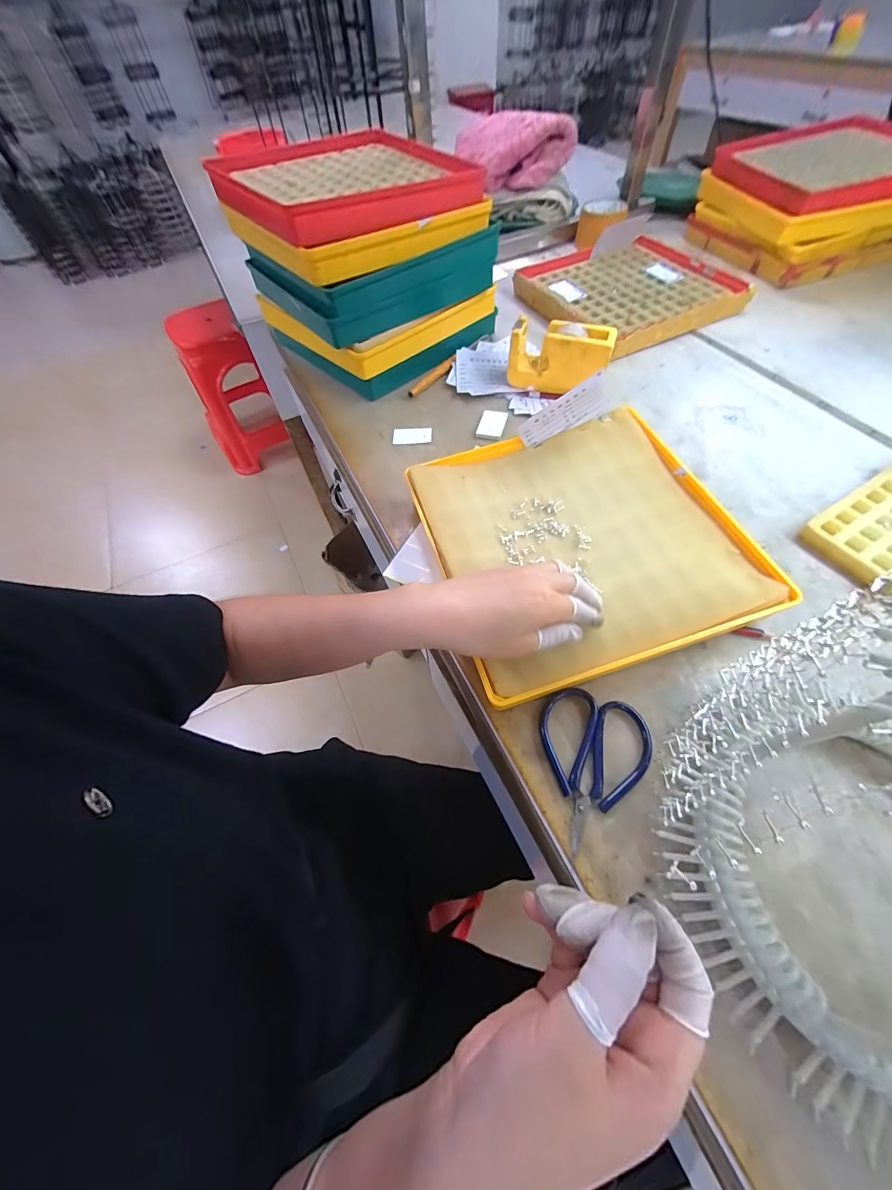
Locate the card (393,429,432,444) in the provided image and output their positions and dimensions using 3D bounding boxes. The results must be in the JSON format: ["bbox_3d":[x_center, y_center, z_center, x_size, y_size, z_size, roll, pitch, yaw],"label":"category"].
[{"bbox_3d":[-0.045,-0.211,0.523,0.051,0.008,0.025,-3,58,1],"label":"card"}]

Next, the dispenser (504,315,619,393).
[{"bbox_3d":[0.152,-0.321,0.529,0.126,0.067,0.050,14,60,12],"label":"dispenser"}]

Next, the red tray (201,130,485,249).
[{"bbox_3d":[-0.138,-0.550,0.515,0.286,0.036,0.287,-33,62,-16],"label":"red tray"}]

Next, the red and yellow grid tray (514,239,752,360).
[{"bbox_3d":[0.300,-0.514,0.662,0.302,0.032,0.277,-22,60,-10],"label":"red and yellow grid tray"}]

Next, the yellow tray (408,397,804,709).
[{"bbox_3d":[0.127,-0.059,0.385,0.270,0.044,0.266,-16,59,-7],"label":"yellow tray"}]

